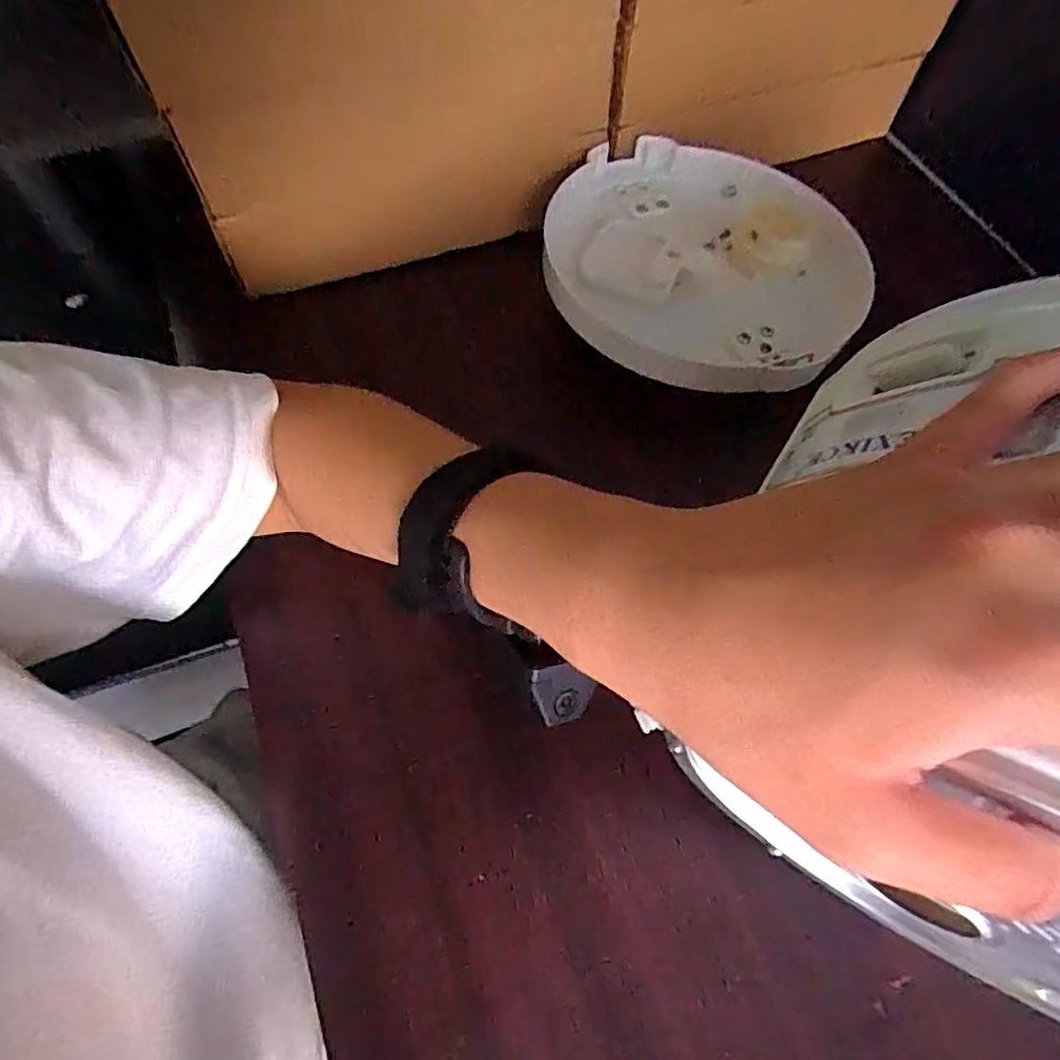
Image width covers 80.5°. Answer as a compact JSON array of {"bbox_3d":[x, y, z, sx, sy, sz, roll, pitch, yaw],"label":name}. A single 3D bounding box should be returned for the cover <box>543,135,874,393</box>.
[{"bbox_3d":[0.110,-0.176,0.403,0.191,0.029,0.206,0,63,-1],"label":"cover"}]

